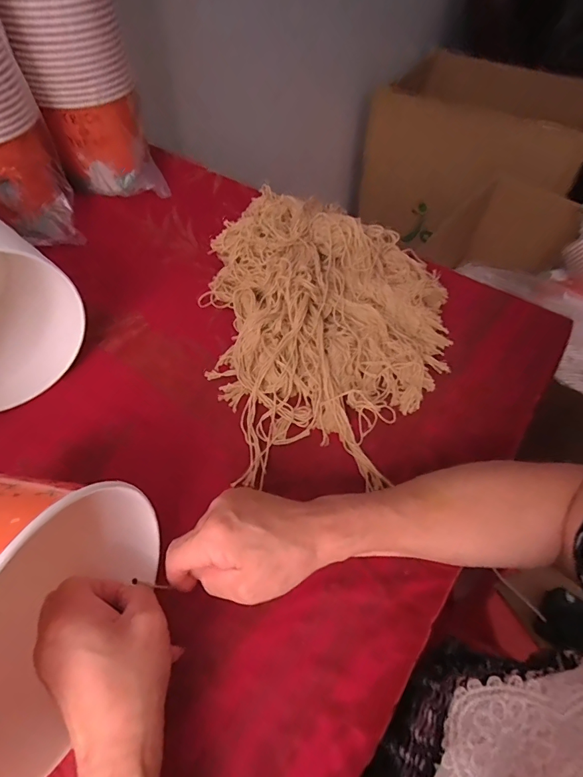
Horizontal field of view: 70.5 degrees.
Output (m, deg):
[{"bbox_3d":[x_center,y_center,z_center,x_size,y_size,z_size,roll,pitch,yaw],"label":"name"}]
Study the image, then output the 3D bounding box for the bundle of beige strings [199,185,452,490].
[{"bbox_3d":[0.049,-0.080,0.445,0.279,0.084,0.354,-4,54,-4],"label":"bundle of beige strings"}]

